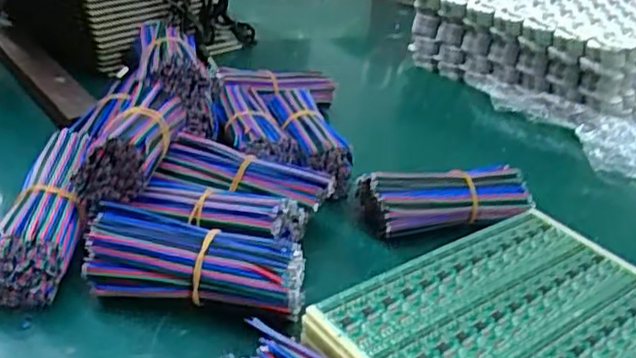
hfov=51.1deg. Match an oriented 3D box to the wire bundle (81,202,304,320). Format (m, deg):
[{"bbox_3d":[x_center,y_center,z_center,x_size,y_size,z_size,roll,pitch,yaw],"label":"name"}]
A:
[{"bbox_3d":[-0.060,0.044,0.327,0.105,0.040,0.035,8,29,4],"label":"wire bundle"}]

